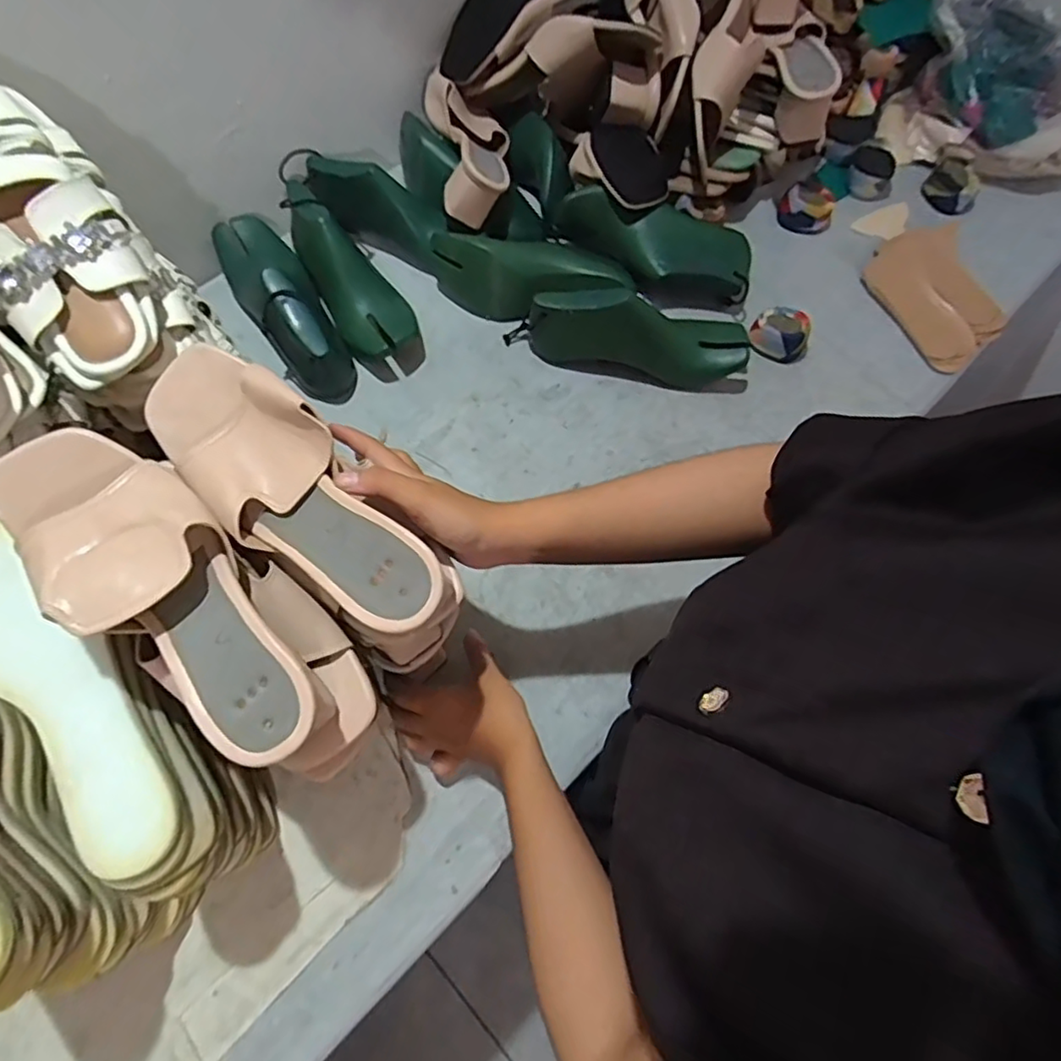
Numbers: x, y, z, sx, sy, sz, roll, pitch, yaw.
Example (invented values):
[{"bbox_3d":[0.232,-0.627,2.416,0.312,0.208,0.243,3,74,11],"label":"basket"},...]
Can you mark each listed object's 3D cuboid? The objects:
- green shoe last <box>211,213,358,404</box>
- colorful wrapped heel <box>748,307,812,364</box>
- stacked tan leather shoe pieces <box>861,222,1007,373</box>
[{"bbox_3d":[-0.270,-0.252,0.672,0.080,0.090,0.235,-30,73,-12],"label":"green shoe last"},{"bbox_3d":[0.287,-0.224,0.708,0.066,0.037,0.051,39,73,12],"label":"colorful wrapped heel"},{"bbox_3d":[0.493,-0.285,0.749,0.130,0.029,0.184,-21,71,-10],"label":"stacked tan leather shoe pieces"}]

